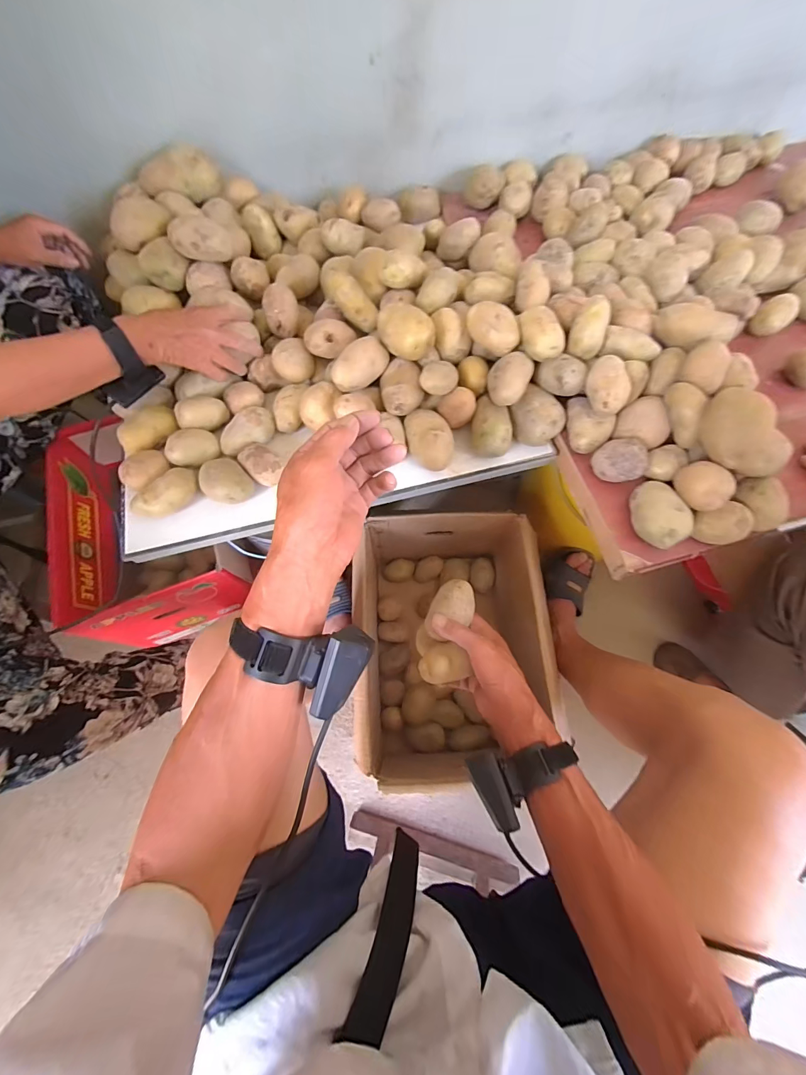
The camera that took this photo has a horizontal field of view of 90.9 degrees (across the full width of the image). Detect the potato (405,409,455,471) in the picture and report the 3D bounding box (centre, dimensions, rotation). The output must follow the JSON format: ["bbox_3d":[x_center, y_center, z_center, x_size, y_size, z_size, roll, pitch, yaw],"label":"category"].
[{"bbox_3d":[0.036,-0.130,0.537,0.059,0.049,0.081,-8,69,-4],"label":"potato"}]

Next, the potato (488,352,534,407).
[{"bbox_3d":[0.135,-0.200,0.508,0.051,0.044,0.058,20,69,7],"label":"potato"}]

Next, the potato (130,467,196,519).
[{"bbox_3d":[-0.302,-0.053,0.509,0.043,0.036,0.078,41,73,14],"label":"potato"}]

